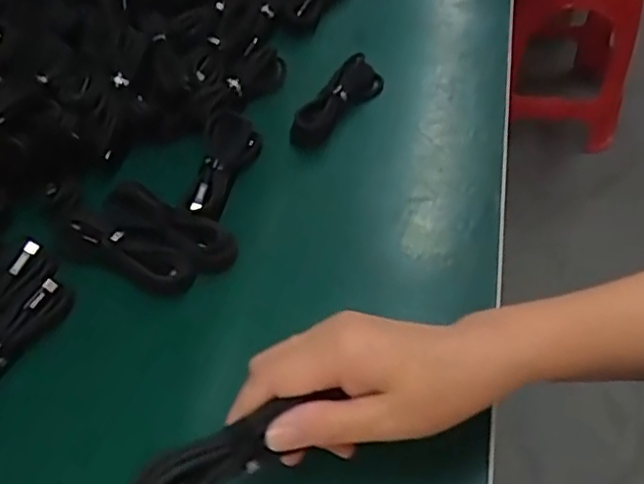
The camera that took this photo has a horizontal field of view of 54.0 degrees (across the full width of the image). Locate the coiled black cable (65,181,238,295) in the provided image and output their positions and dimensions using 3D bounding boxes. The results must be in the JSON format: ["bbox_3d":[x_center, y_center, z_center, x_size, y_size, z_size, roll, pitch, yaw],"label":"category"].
[{"bbox_3d":[-0.119,-0.001,0.450,0.117,0.031,0.060,22,55,20],"label":"coiled black cable"}]

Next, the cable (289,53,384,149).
[{"bbox_3d":[0.014,-0.124,0.538,0.031,0.025,0.106,30,58,24],"label":"cable"}]

